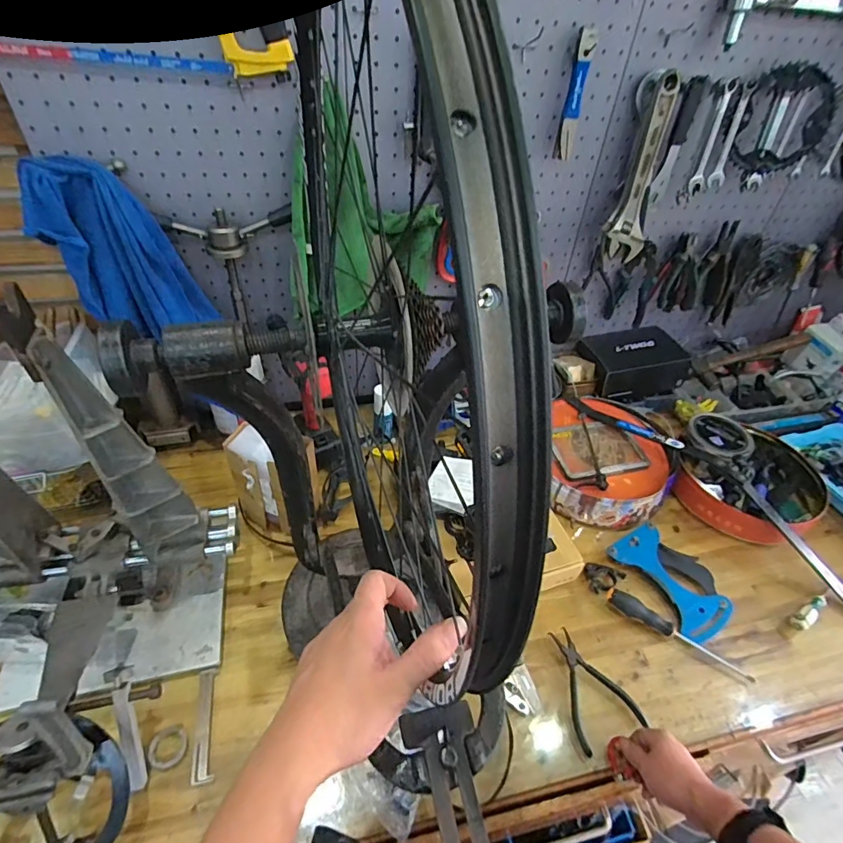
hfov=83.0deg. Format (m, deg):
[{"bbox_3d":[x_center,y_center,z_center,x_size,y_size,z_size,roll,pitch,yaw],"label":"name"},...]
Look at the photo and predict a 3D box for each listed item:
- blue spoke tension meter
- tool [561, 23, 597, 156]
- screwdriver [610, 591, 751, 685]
[{"bbox_3d":[0.436,0.269,0.823,0.128,0.033,0.195,-21,48,-26],"label":"blue spoke tension meter"},{"bbox_3d":[0.241,-0.511,0.749,0.025,0.163,0.028,12,43,8],"label":"tool"},{"bbox_3d":[0.402,0.331,0.746,0.225,0.033,0.025,24,46,20],"label":"screwdriver"}]

